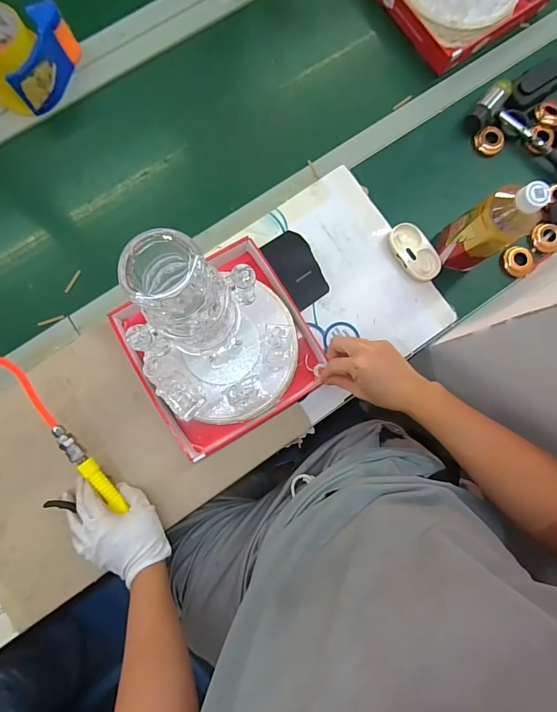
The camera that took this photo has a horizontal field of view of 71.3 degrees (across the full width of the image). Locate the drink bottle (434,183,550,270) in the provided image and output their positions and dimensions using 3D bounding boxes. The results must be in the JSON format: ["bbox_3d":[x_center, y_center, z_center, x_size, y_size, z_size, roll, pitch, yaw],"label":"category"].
[{"bbox_3d":[0.276,-0.170,0.525,0.055,0.188,0.071,-32,86,-5],"label":"drink bottle"}]

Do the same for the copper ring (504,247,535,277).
[{"bbox_3d":[0.383,-0.152,0.615,0.049,0.011,0.048,0,84,-2],"label":"copper ring"}]

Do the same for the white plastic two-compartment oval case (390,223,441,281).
[{"bbox_3d":[0.210,-0.160,0.603,0.054,0.017,0.096,-30,86,-5],"label":"white plastic two-compartment oval case"}]

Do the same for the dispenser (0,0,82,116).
[{"bbox_3d":[-0.384,-0.452,0.581,0.098,0.086,0.143,19,84,0],"label":"dispenser"}]

